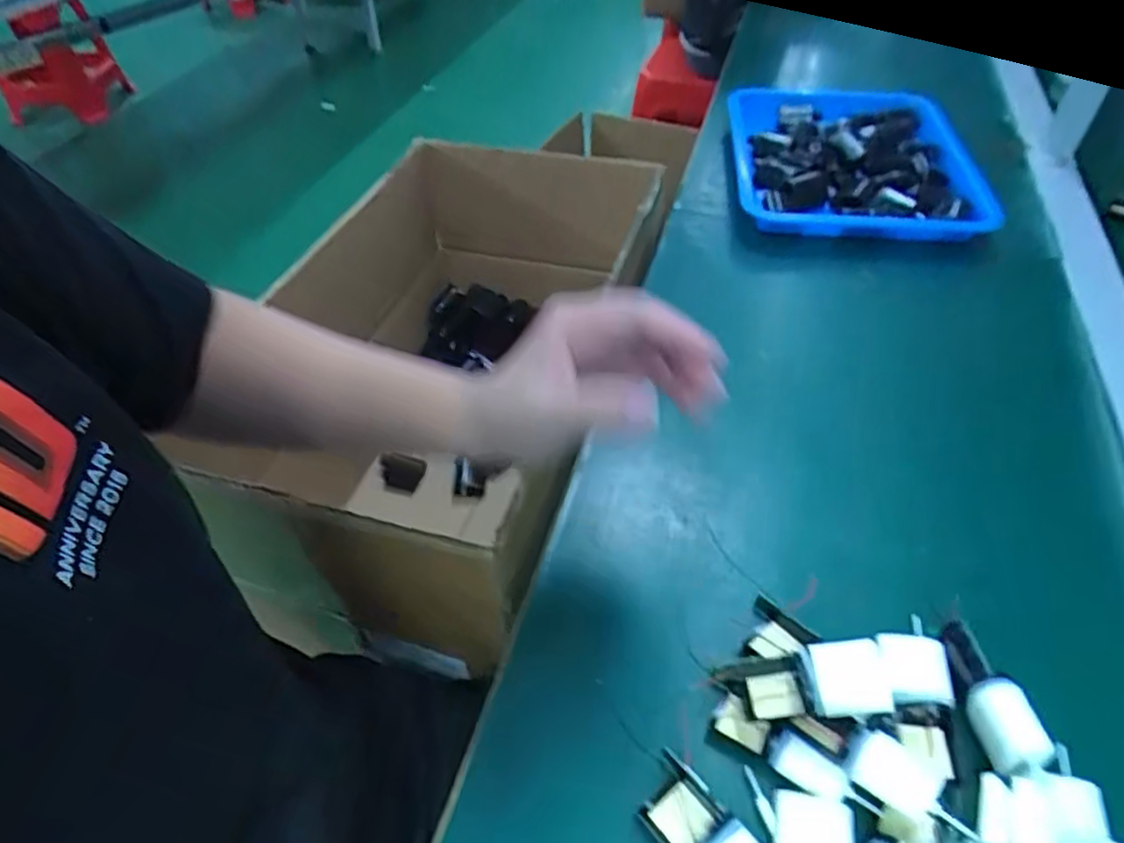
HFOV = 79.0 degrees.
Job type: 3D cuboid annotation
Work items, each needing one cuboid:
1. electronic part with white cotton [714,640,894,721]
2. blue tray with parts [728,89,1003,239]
[{"bbox_3d":[0.130,0.142,0.369,0.084,0.016,0.037,-11,45,13],"label":"electronic part with white cotton"},{"bbox_3d":[0.328,-0.311,0.795,0.255,0.053,0.319,0,47,3],"label":"blue tray with parts"}]

